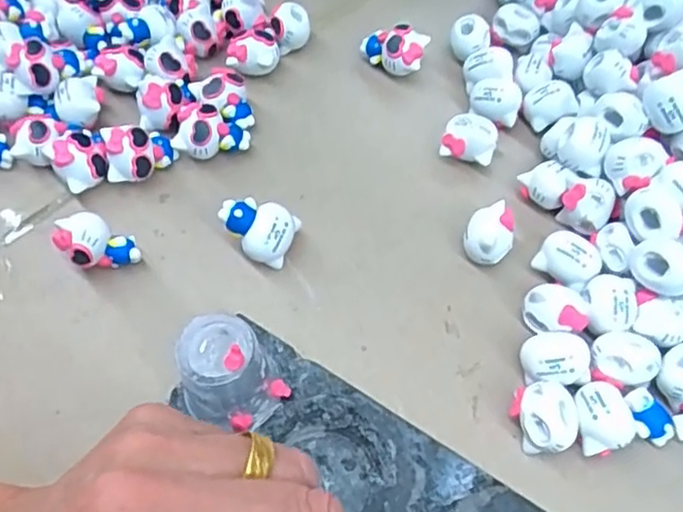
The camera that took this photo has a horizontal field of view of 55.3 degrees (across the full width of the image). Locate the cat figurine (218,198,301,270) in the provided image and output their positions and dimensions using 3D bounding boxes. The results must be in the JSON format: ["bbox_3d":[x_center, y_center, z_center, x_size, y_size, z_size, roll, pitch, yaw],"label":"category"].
[{"bbox_3d":[-0.036,-0.012,0.286,0.029,0.027,0.024,20,62,11],"label":"cat figurine"}]

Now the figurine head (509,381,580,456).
[{"bbox_3d":[0.078,0.063,0.251,0.021,0.018,0.026,-21,62,-12],"label":"figurine head"}]

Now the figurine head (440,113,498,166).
[{"bbox_3d":[0.062,-0.055,0.318,0.025,0.021,0.016,11,60,6],"label":"figurine head"}]

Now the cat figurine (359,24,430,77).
[{"bbox_3d":[0.027,-0.110,0.351,0.034,0.025,0.021,10,60,6],"label":"cat figurine"}]

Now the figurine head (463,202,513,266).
[{"bbox_3d":[0.066,-0.009,0.292,0.021,0.021,0.024,16,61,9],"label":"figurine head"}]

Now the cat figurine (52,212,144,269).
[{"bbox_3d":[-0.105,-0.006,0.281,0.030,0.026,0.018,-19,62,-11],"label":"cat figurine"}]

